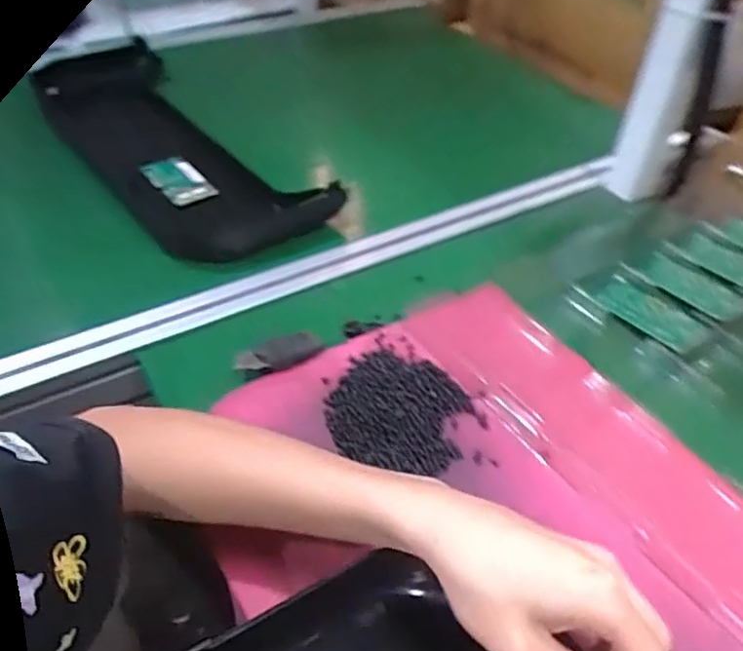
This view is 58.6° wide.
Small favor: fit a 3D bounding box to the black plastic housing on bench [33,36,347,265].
[{"bbox_3d":[-0.267,-0.236,0.832,0.176,0.061,0.539,-26,51,-28],"label":"black plastic housing on bench"}]

